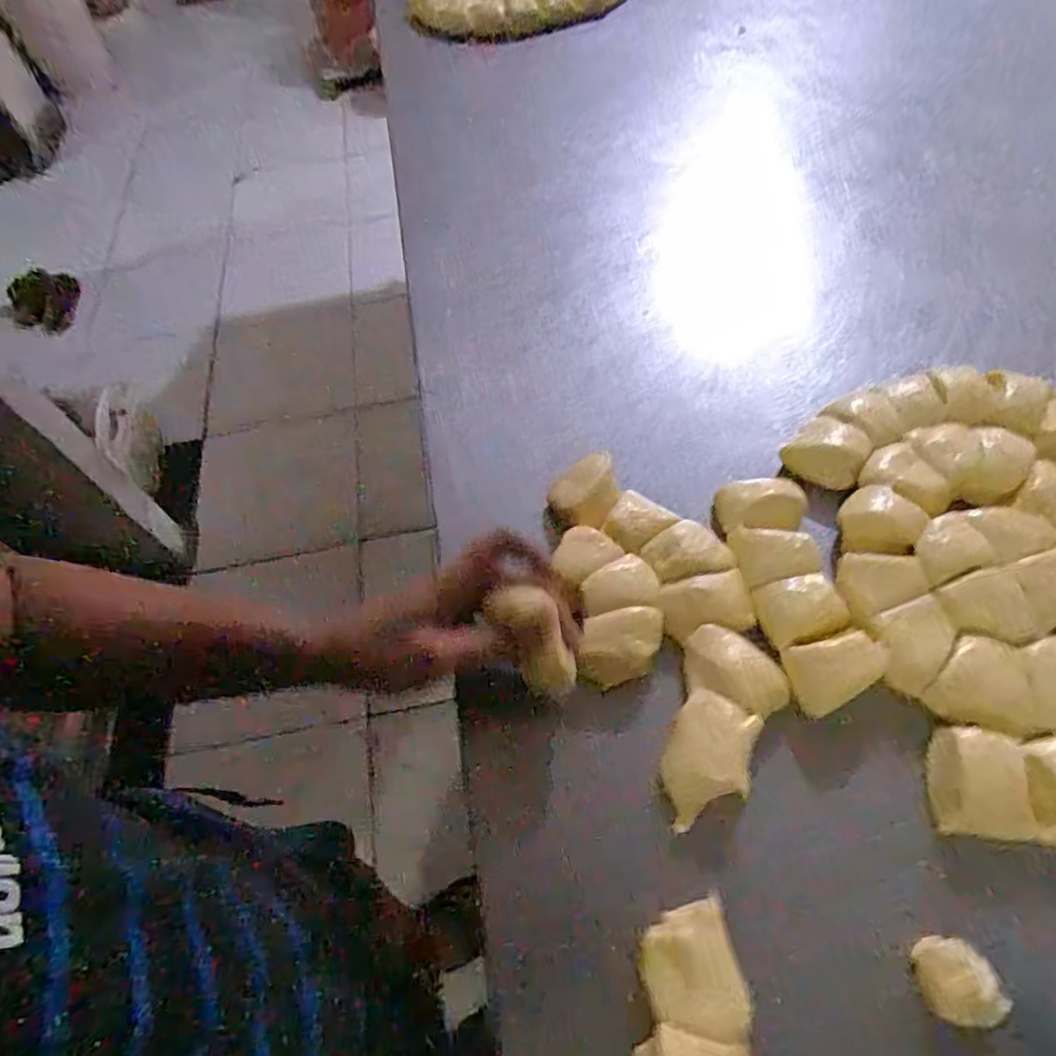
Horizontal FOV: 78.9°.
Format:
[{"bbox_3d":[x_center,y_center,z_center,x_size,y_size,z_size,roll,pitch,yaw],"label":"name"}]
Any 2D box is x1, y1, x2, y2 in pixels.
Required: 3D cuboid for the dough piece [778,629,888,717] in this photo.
[{"bbox_3d":[0.176,0.082,0.365,0.053,0.017,0.037,-12,59,-1],"label":"dough piece"}]

